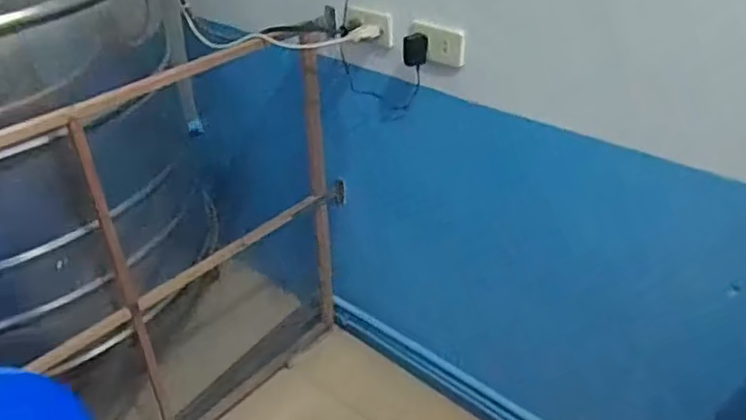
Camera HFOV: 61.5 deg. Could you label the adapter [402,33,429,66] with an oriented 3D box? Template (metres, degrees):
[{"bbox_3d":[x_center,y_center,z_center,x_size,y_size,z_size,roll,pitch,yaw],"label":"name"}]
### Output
[{"bbox_3d":[0.080,-0.304,1.181,0.046,0.056,0.028,0,34,4],"label":"adapter"}]

